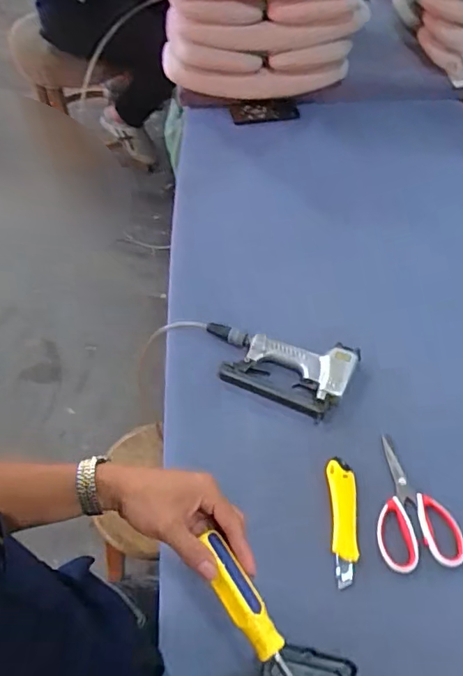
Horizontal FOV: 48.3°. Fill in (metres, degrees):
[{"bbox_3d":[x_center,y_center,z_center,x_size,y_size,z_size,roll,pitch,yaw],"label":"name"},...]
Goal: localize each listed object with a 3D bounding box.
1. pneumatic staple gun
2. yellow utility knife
[{"bbox_3d":[0.068,0.044,0.840,0.260,0.044,0.123,15,55,10],"label":"pneumatic staple gun"},{"bbox_3d":[0.155,0.248,0.710,0.038,0.013,0.165,1,54,0],"label":"yellow utility knife"}]

